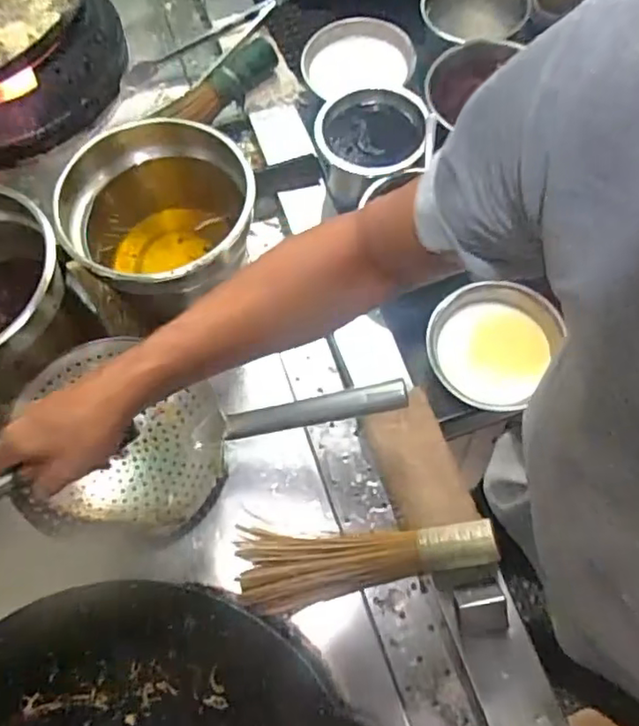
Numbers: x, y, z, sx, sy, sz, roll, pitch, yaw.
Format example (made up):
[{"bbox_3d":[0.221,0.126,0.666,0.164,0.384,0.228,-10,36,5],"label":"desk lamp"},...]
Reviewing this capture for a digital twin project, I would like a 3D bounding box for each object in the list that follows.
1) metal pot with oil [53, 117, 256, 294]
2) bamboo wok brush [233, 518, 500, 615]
[{"bbox_3d":[-0.190,-0.171,0.759,0.221,0.143,0.221,-1,68,2],"label":"metal pot with oil"},{"bbox_3d":[0.051,0.223,0.681,0.291,0.045,0.097,-6,68,0],"label":"bamboo wok brush"}]

